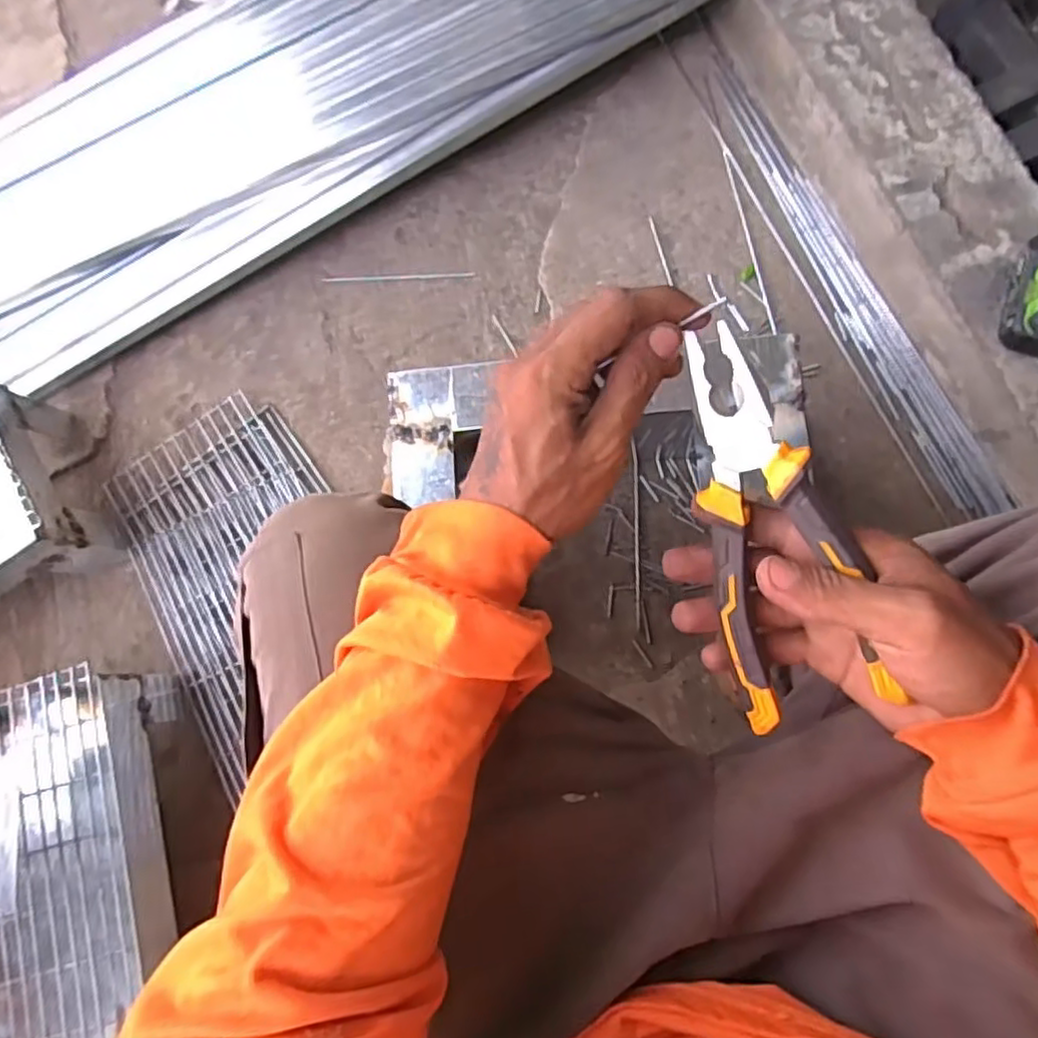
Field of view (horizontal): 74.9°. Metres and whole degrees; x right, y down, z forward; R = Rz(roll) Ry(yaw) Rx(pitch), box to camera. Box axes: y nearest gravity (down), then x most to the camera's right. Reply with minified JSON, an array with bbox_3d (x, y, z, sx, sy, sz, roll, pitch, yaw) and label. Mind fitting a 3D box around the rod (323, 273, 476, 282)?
[{"bbox_3d":[-0.160,-0.321,0.901,0.205,0.004,0.007,0,83,7],"label":"rod"}]

